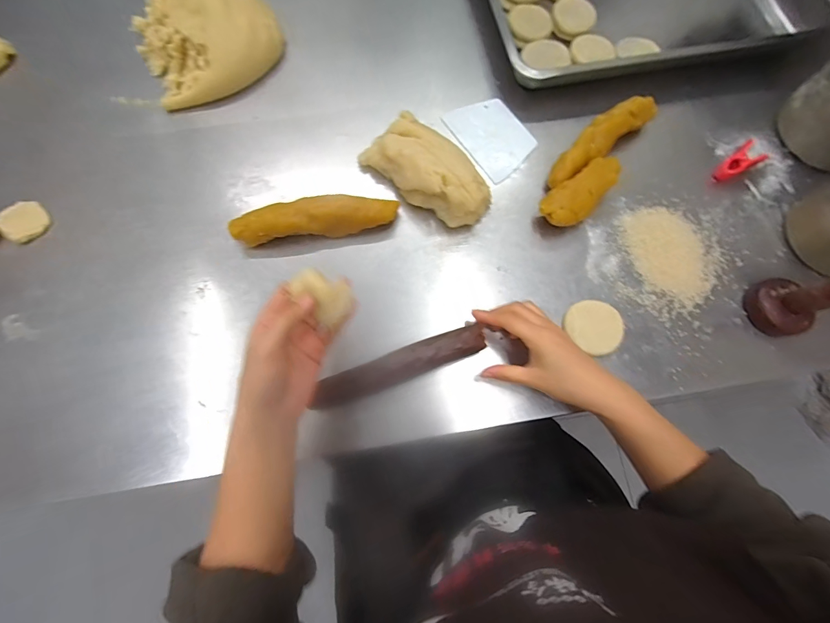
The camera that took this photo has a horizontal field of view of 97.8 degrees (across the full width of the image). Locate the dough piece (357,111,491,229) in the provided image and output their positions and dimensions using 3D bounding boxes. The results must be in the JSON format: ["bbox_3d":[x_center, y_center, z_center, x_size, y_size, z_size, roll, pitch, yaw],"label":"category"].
[{"bbox_3d":[0.021,-0.178,0.448,0.164,0.051,0.091,35,76,8],"label":"dough piece"}]

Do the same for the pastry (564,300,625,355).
[{"bbox_3d":[0.208,0.017,0.418,0.062,0.018,0.063,0,74,-1],"label":"pastry"}]

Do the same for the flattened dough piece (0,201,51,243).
[{"bbox_3d":[-0.473,-0.109,0.437,0.054,0.009,0.051,30,76,7],"label":"flattened dough piece"}]

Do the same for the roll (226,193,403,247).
[{"bbox_3d":[-0.117,-0.107,0.431,0.190,0.044,0.038,-10,75,-4],"label":"roll"}]

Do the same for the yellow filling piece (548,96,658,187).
[{"bbox_3d":[0.239,-0.224,0.469,0.183,0.036,0.042,-39,79,-11],"label":"yellow filling piece"}]

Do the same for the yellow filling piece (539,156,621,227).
[{"bbox_3d":[0.204,-0.141,0.446,0.117,0.046,0.051,-36,78,-10],"label":"yellow filling piece"}]

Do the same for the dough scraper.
[{"bbox_3d":[0.106,-0.241,0.492,0.086,0.008,0.120,-33,78,-10],"label":"dough scraper"}]

